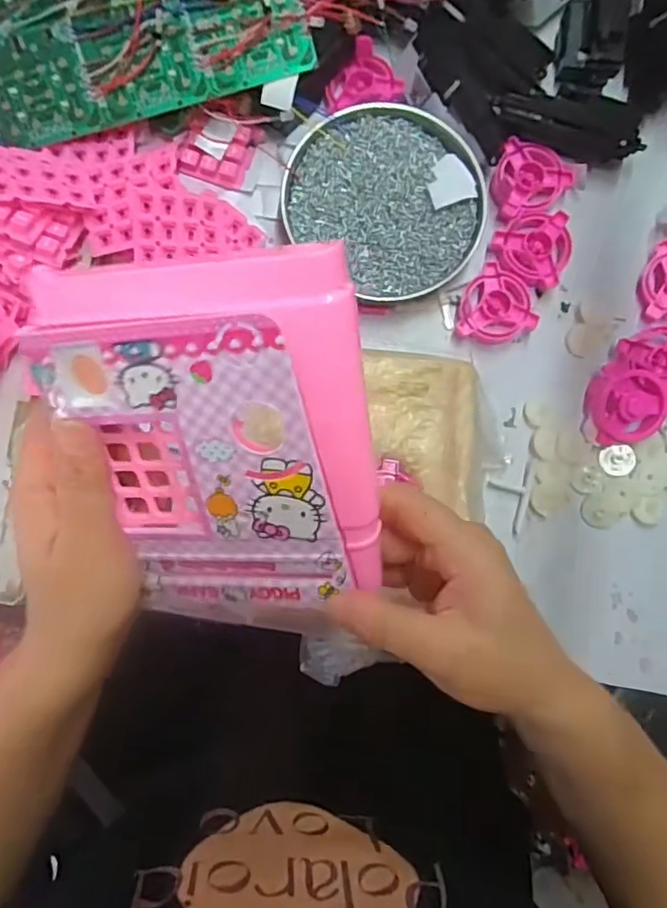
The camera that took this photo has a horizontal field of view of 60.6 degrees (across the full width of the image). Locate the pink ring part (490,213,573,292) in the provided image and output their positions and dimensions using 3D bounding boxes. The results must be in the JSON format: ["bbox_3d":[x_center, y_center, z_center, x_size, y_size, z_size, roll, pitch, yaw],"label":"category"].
[{"bbox_3d":[0.146,-0.145,0.403,0.051,0.012,0.052,-37,87,-2],"label":"pink ring part"}]

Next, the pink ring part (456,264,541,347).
[{"bbox_3d":[0.111,-0.099,0.401,0.054,0.016,0.052,0,87,0],"label":"pink ring part"}]

